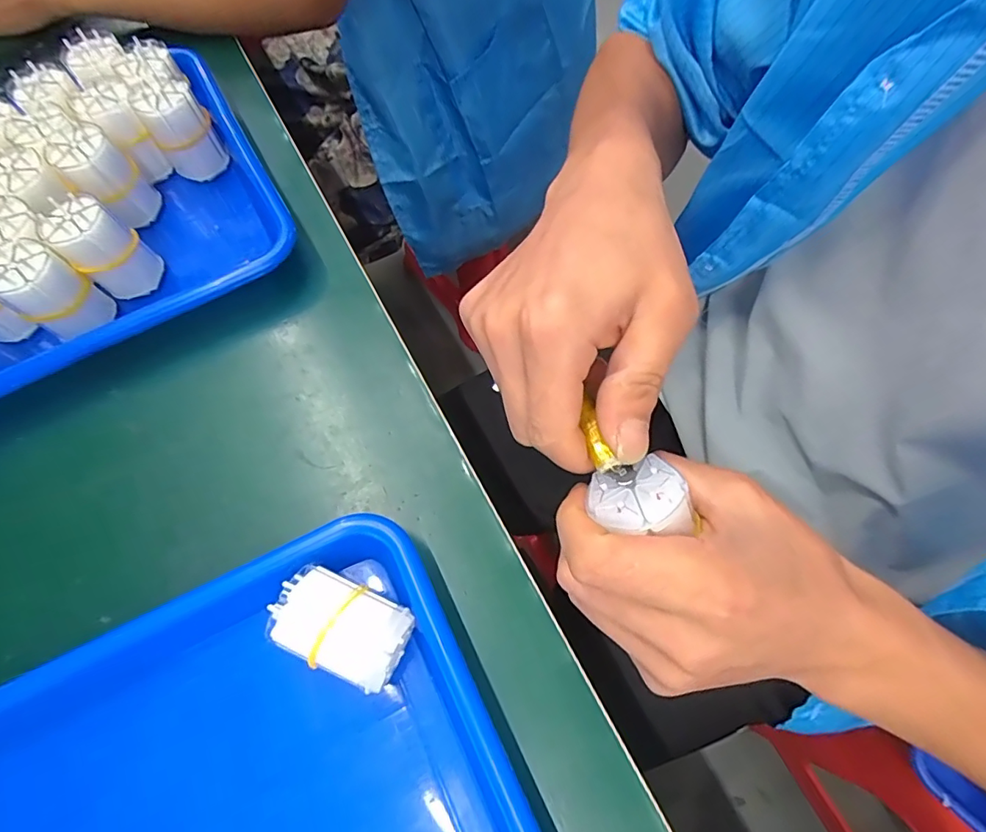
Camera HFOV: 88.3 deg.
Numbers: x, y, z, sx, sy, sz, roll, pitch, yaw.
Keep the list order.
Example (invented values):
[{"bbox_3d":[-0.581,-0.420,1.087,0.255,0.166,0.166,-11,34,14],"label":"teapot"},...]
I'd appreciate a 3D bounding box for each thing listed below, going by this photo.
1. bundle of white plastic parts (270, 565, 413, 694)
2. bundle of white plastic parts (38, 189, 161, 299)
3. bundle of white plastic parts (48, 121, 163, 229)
[{"bbox_3d":[-0.072,0.100,0.247,0.065,0.036,0.038,21,70,12],"label":"bundle of white plastic parts"},{"bbox_3d":[-0.244,-0.105,0.322,0.039,0.058,0.032,-41,69,-9],"label":"bundle of white plastic parts"},{"bbox_3d":[-0.257,-0.158,0.341,0.039,0.055,0.034,-44,70,-10],"label":"bundle of white plastic parts"}]

